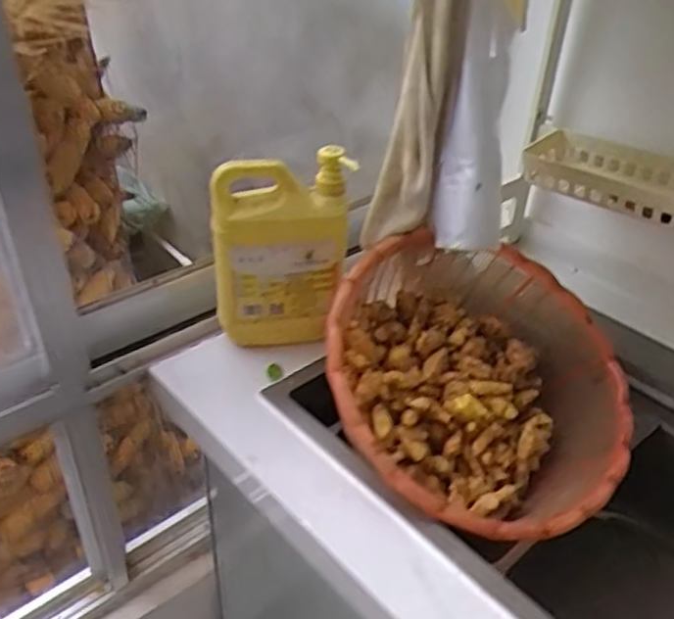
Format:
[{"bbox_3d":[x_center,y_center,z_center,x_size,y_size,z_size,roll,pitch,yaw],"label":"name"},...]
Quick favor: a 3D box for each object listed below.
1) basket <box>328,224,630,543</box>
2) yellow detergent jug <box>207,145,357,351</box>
[{"bbox_3d":[0.140,0.088,0.761,0.341,0.140,0.361,43,51,4],"label":"basket"},{"bbox_3d":[-0.064,-0.065,0.751,0.139,0.216,0.064,-7,40,-14],"label":"yellow detergent jug"}]

